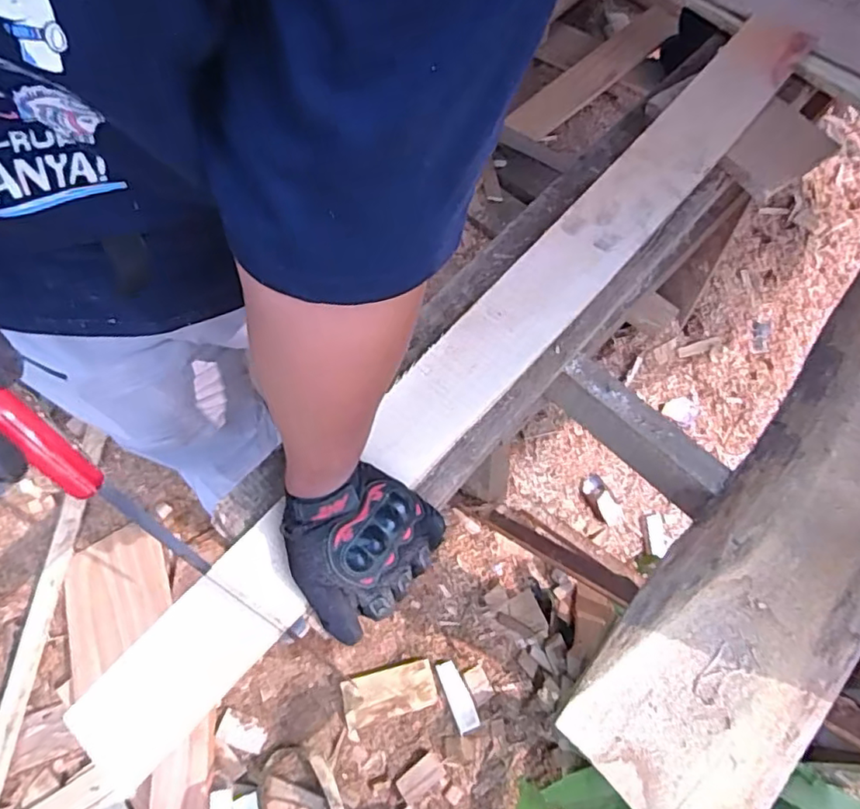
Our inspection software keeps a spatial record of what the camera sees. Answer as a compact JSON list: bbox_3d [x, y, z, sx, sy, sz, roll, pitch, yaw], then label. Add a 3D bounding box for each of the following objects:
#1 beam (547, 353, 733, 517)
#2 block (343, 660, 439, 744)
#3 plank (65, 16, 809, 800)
[{"bbox_3d":[0.217,0.031,0.627,0.045,0.071,0.194,-41,70,-18],"label":"beam"},{"bbox_3d":[-0.075,0.530,1.074,0.168,0.025,0.098,-17,88,-3],"label":"block"},{"bbox_3d":[0.084,-0.085,0.604,0.100,0.026,1.031,39,74,18],"label":"plank"}]

